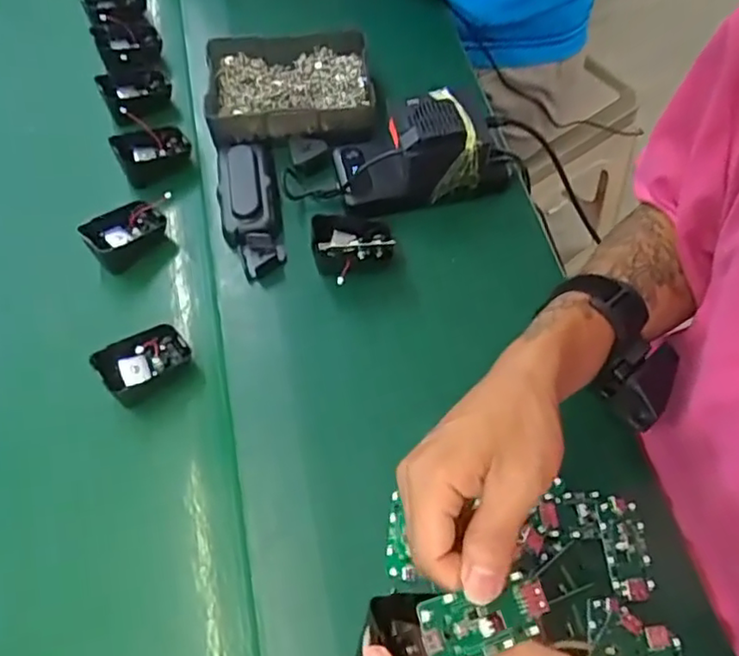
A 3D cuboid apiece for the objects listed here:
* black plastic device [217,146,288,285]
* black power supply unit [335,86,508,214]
[{"bbox_3d":[-0.108,-0.114,0.569,0.052,0.028,0.145,-11,61,-2],"label":"black plastic device"},{"bbox_3d":[0.046,-0.163,0.565,0.155,0.079,0.082,-9,61,-1],"label":"black power supply unit"}]

